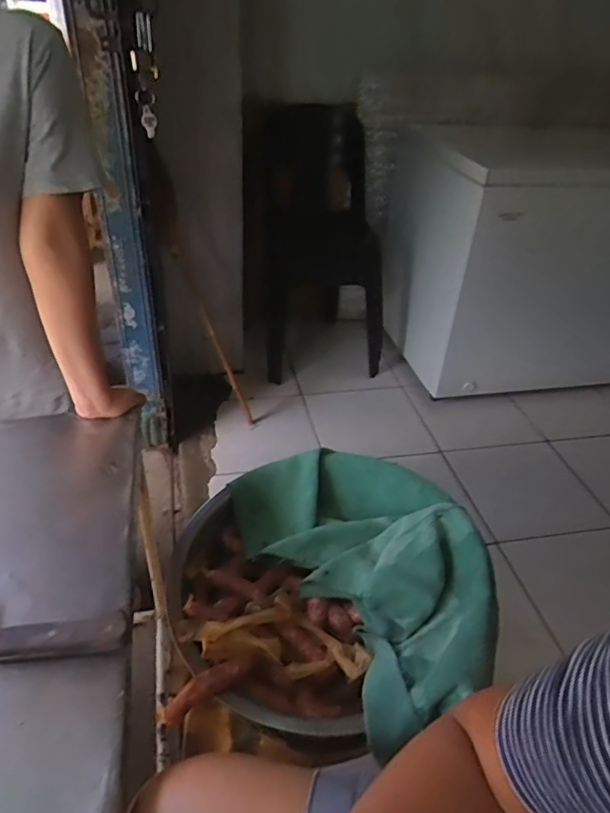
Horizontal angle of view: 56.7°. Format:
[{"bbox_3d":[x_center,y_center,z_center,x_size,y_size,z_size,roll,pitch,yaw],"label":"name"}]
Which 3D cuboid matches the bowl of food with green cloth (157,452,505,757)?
[{"bbox_3d":[0.031,0.247,0.817,0.425,0.147,0.426,3,35,-2],"label":"bowl of food with green cloth"}]

